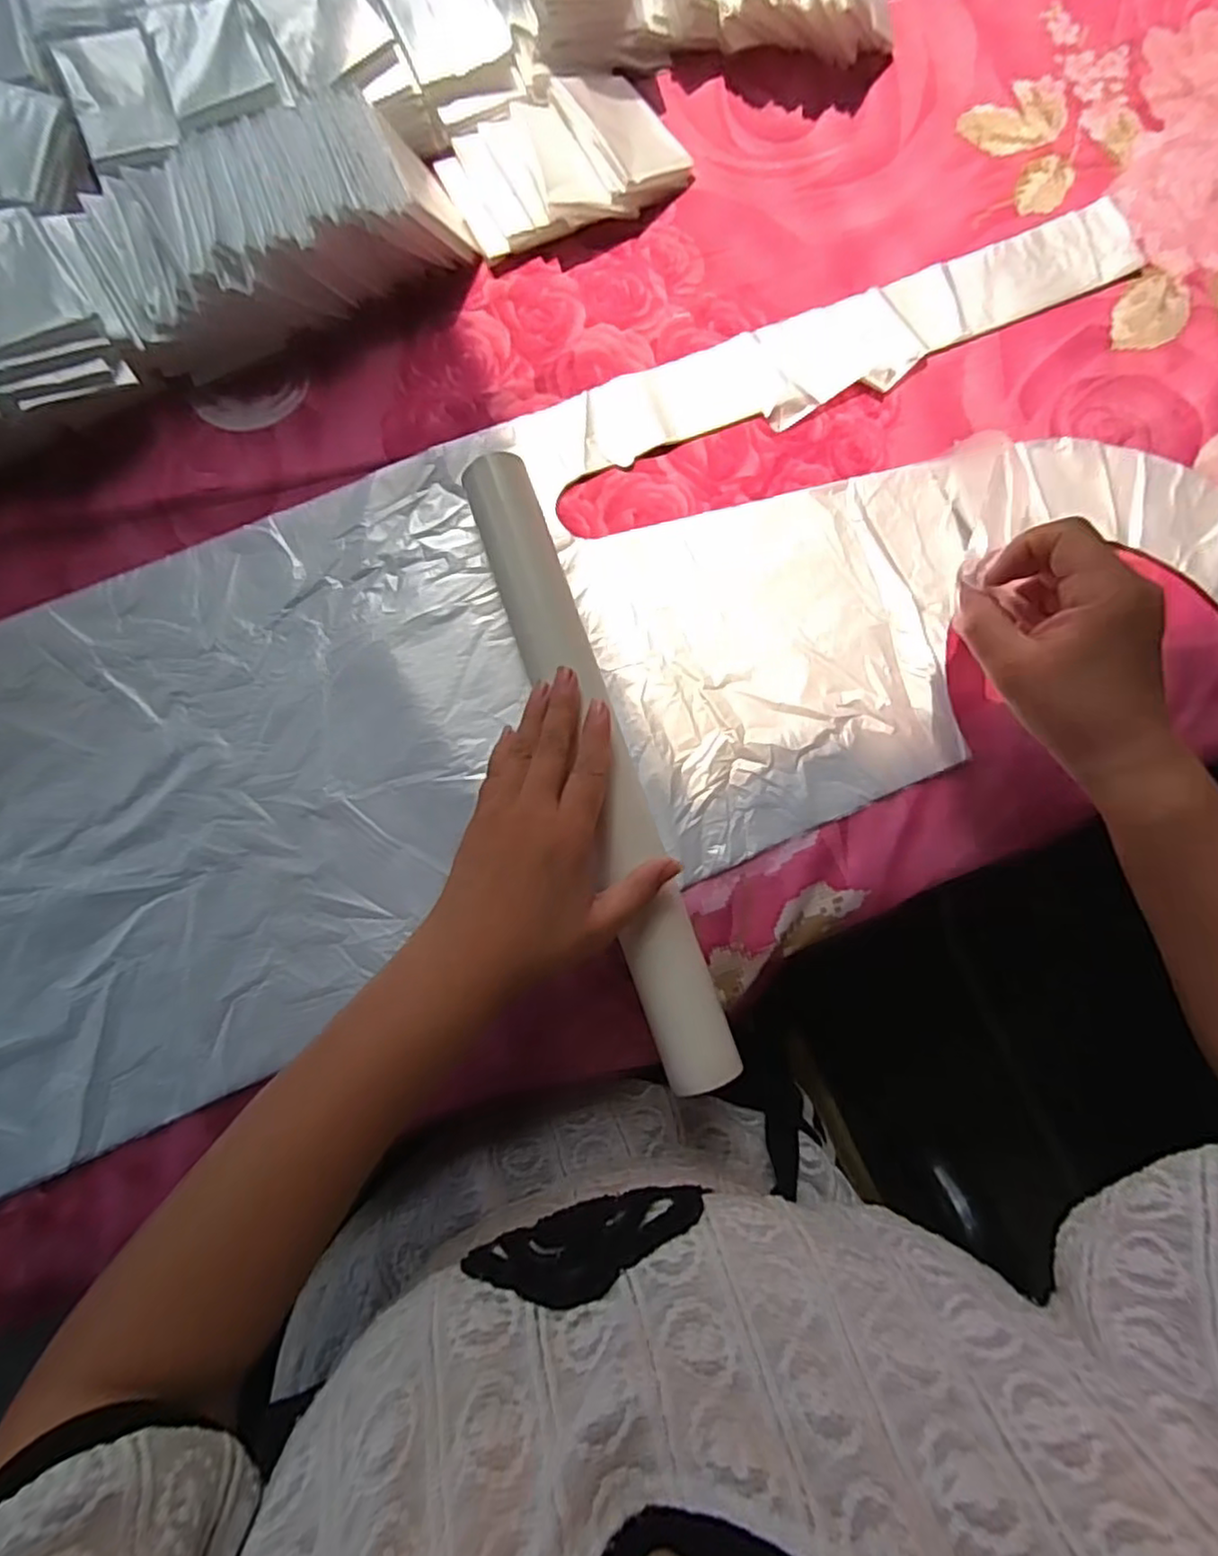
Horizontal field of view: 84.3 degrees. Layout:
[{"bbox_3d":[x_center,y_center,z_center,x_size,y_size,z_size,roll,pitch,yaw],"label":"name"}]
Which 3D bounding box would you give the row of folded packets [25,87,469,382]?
[{"bbox_3d":[-0.208,-0.336,0.415,0.225,0.056,0.103,-28,83,-3],"label":"row of folded packets"}]

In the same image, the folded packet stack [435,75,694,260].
[{"bbox_3d":[-0.029,-0.404,0.442,0.148,0.028,0.093,-26,83,-3],"label":"folded packet stack"}]

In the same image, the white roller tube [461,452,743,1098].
[{"bbox_3d":[-0.007,-0.013,0.373,0.041,0.034,0.358,-19,82,-2],"label":"white roller tube"}]

